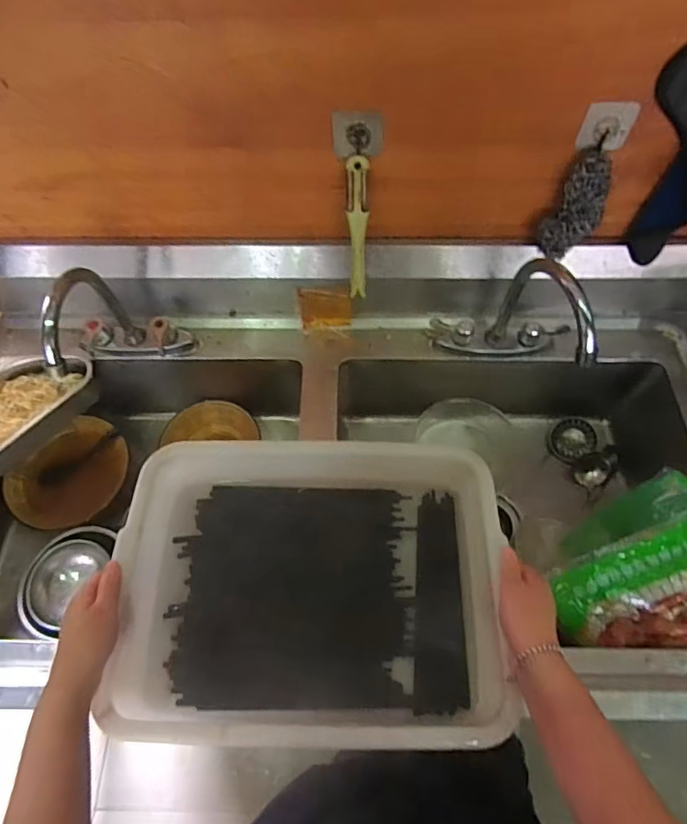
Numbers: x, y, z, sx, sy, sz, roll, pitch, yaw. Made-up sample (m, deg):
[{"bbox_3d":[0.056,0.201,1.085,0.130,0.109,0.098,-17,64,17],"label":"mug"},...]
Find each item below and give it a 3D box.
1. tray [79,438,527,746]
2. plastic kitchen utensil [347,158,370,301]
[{"bbox_3d":[-0.035,0.180,0.585,0.391,0.126,0.307,1,62,1],"label":"tray"},{"bbox_3d":[0.019,-0.237,0.695,0.027,0.186,0.014,-2,42,-1],"label":"plastic kitchen utensil"}]

